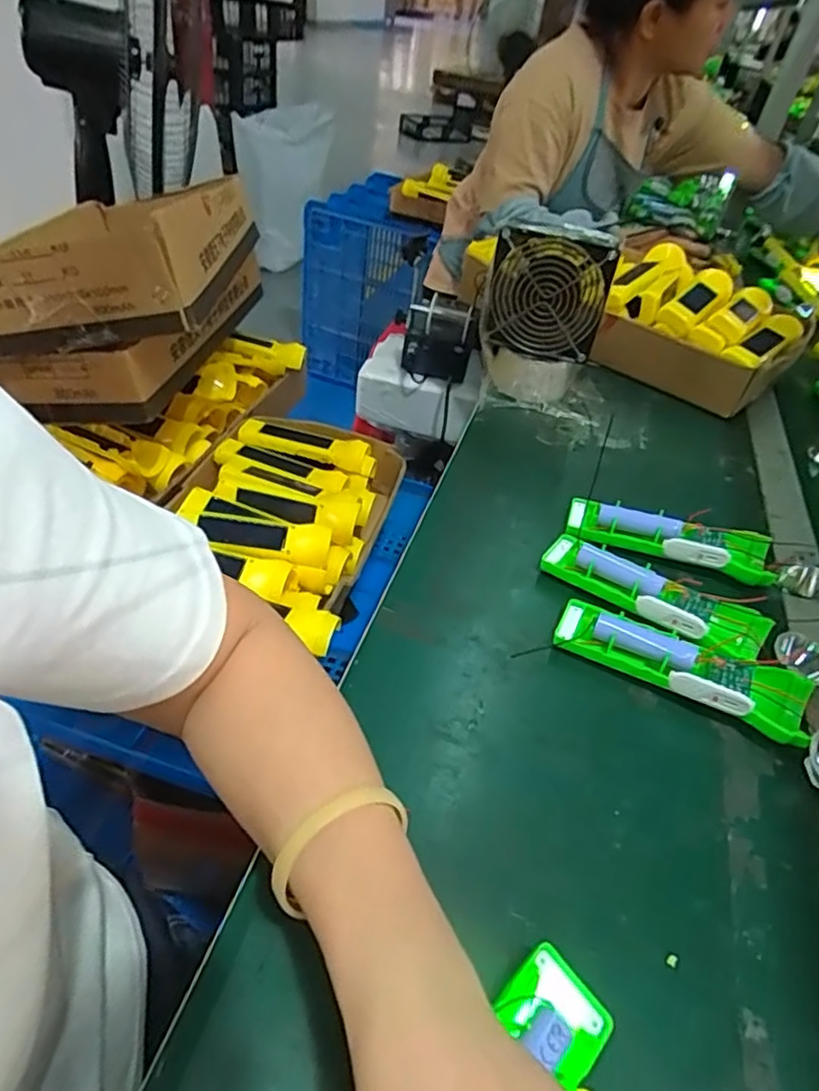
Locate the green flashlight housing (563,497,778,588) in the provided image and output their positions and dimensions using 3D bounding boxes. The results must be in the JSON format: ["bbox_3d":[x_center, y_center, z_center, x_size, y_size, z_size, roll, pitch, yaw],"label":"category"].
[{"bbox_3d":[0.212,-0.005,0.531,0.160,0.032,0.043,18,40,9],"label":"green flashlight housing"}]

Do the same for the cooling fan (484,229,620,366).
[{"bbox_3d":[0.143,-0.259,0.661,0.116,0.121,0.034,17,40,9],"label":"cooling fan"}]

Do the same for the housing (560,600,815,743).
[{"bbox_3d":[0.179,0.080,0.430,0.159,0.033,0.045,24,41,17],"label":"housing"}]

